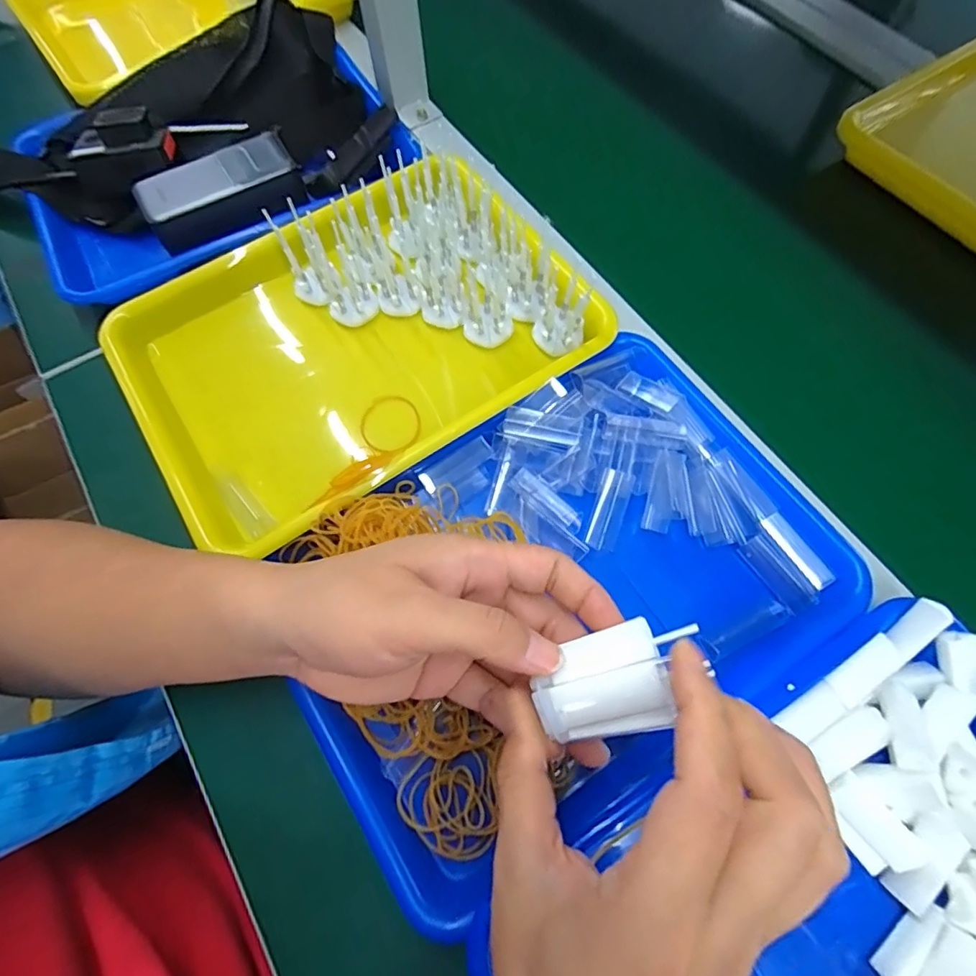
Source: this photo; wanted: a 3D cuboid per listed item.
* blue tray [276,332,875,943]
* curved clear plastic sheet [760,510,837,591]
[{"bbox_3d":[0.044,0.070,0.350,0.334,0.056,0.240,-33,70,-11],"label":"blue tray"},{"bbox_3d":[0.202,0.041,0.348,0.016,0.008,0.053,-35,73,4],"label":"curved clear plastic sheet"}]

